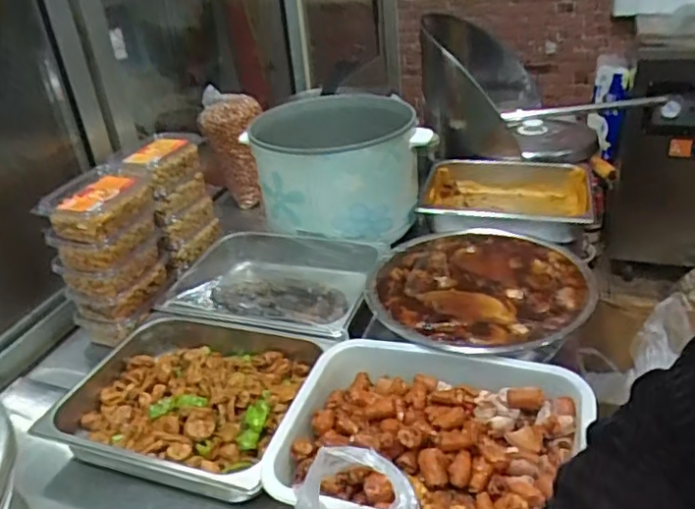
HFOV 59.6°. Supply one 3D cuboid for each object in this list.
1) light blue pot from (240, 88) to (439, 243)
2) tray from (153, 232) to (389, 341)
[{"bbox_3d":[-0.010,-0.169,1.180,0.311,0.199,0.325,-5,30,3],"label":"light blue pot"},{"bbox_3d":[-0.122,0.062,1.028,0.342,0.078,0.278,4,32,17],"label":"tray"}]

